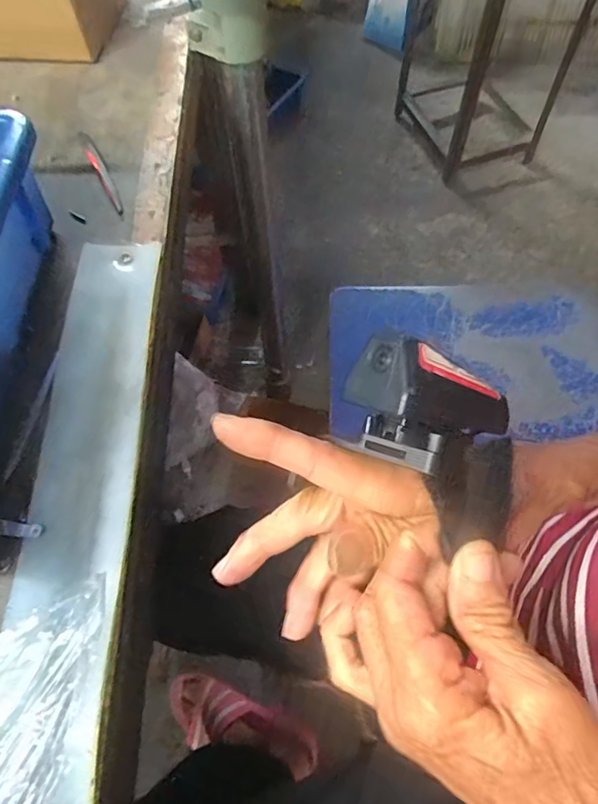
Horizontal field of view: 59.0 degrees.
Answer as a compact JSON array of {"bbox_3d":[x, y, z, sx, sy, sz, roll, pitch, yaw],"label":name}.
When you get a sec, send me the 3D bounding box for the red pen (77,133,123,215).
[{"bbox_3d":[-0.151,-0.176,0.402,0.009,0.006,0.100,-25,63,-11],"label":"red pen"}]

